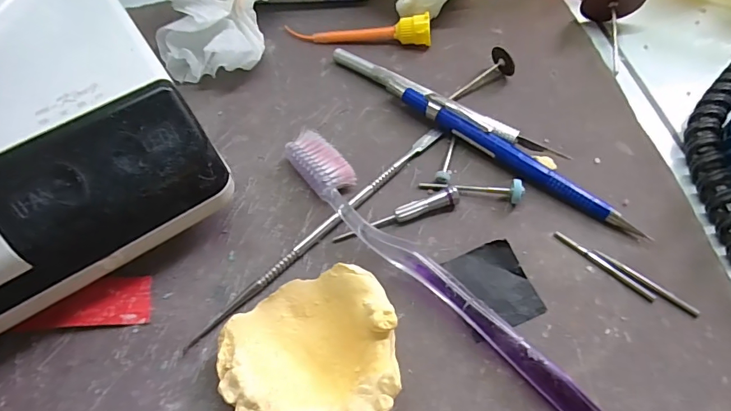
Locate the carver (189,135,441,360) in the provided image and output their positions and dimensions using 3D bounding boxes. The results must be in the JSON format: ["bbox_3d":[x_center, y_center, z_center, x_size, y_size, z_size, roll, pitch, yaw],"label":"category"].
[{"bbox_3d":[-0.016,0.008,0.200,0.005,0.007,0.146,40,69,22],"label":"carver"}]

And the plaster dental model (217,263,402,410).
[{"bbox_3d":[-0.020,0.055,0.162,0.061,0.023,0.056,-1,60,2],"label":"plaster dental model"}]

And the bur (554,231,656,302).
[{"bbox_3d":[0.099,0.024,0.184,0.044,0.004,0.004,39,69,22],"label":"bur"}]

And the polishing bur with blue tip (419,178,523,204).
[{"bbox_3d":[0.048,-0.007,0.203,0.046,0.010,0.009,6,60,6],"label":"polishing bur with blue tip"}]

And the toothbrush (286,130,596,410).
[{"bbox_3d":[0.025,0.030,0.180,0.020,0.014,0.184,-36,64,-16],"label":"toothbrush"}]

